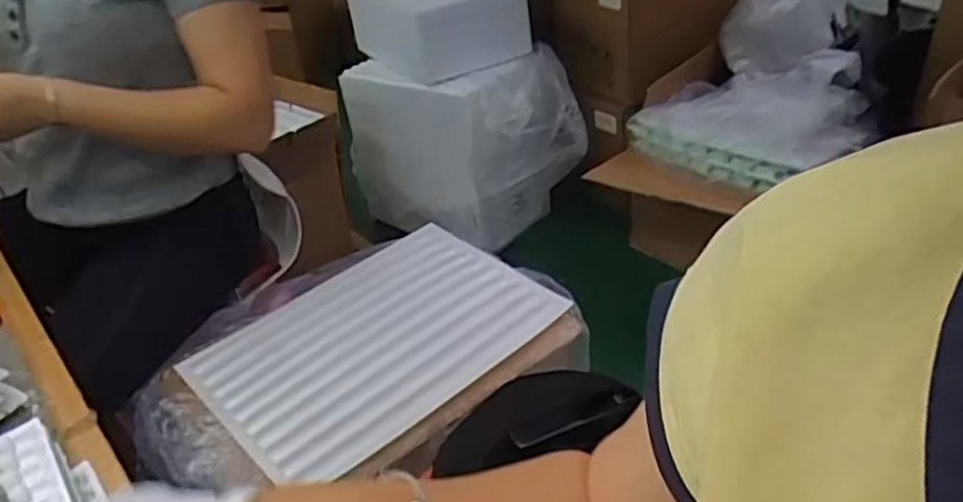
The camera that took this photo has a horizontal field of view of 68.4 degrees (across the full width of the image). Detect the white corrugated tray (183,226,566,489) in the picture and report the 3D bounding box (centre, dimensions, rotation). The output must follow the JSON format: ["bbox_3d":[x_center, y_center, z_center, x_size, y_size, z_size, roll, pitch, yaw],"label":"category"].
[{"bbox_3d":[-0.150,0.116,0.998,0.451,0.016,0.338,-31,44,-32],"label":"white corrugated tray"}]

